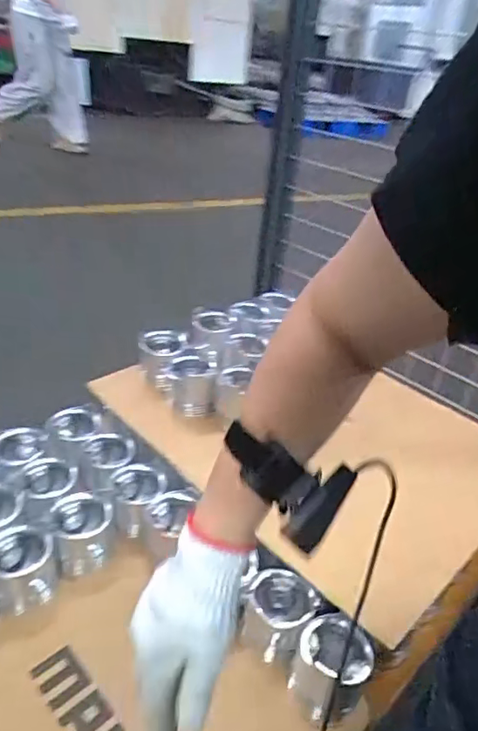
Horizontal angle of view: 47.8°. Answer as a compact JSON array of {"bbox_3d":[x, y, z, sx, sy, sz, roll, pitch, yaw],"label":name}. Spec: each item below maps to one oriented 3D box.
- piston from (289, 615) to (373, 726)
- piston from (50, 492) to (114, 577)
[{"bbox_3d":[0.106,0.354,0.632,0.081,0.110,0.085,5,31,-3],"label":"piston"},{"bbox_3d":[-0.224,0.235,0.766,0.082,0.085,0.088,-10,35,-25],"label":"piston"}]

